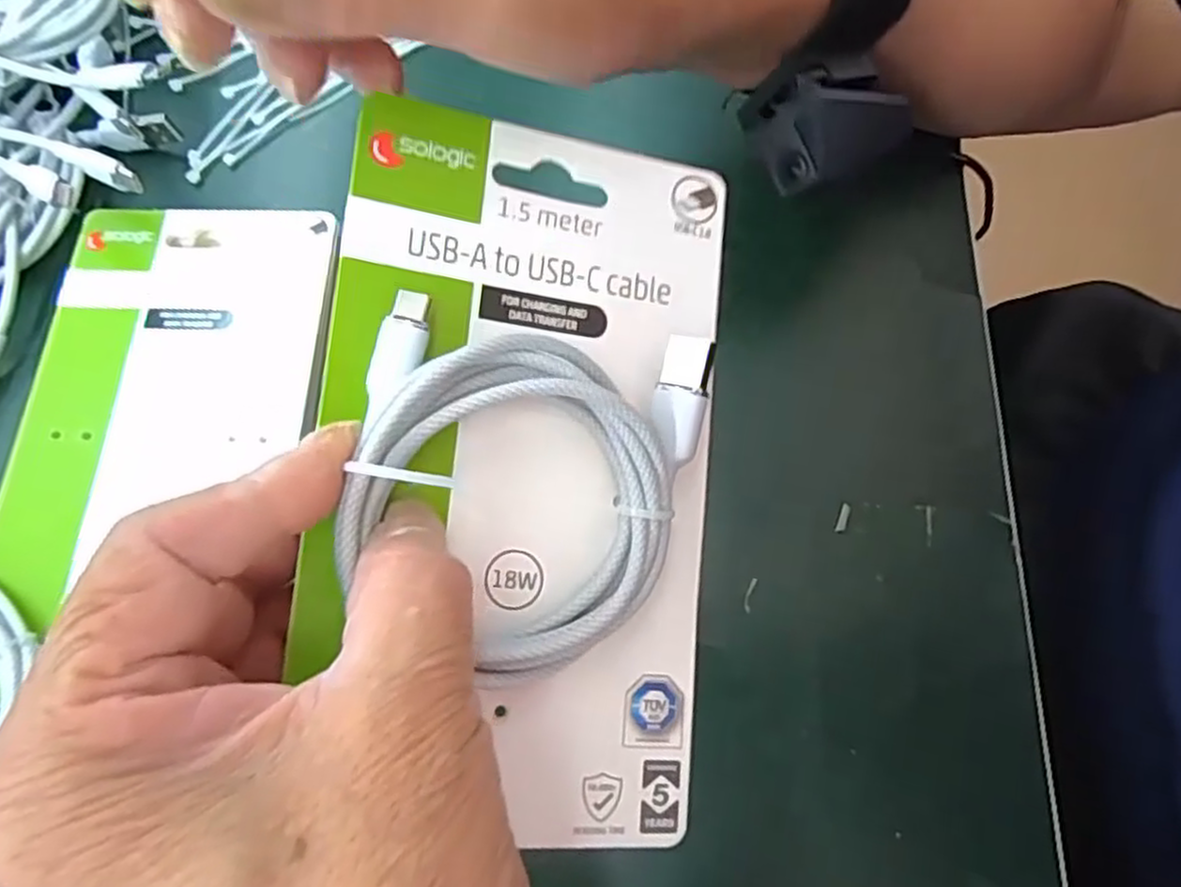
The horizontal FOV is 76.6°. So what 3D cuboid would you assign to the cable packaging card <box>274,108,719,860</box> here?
[{"bbox_3d":[-0.015,0.005,0.183,0.098,0.018,0.176,7,82,-18],"label":"cable packaging card"}]

